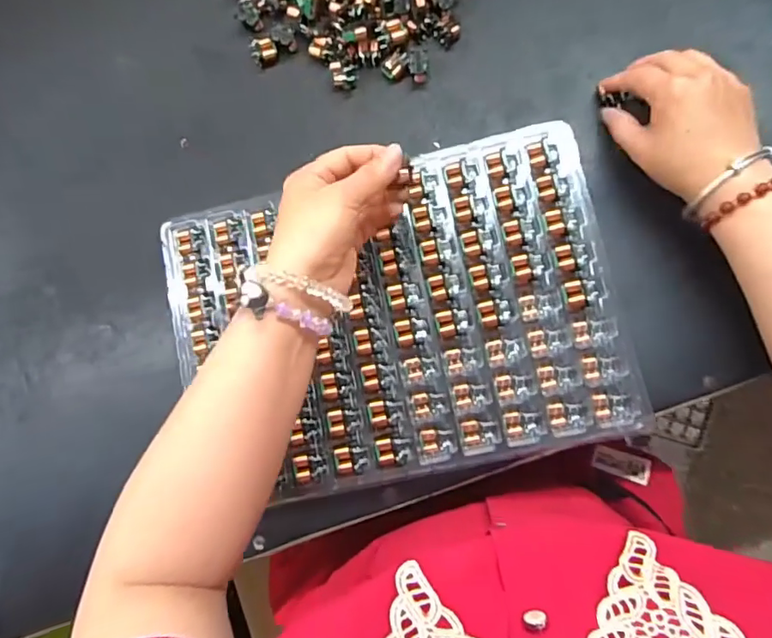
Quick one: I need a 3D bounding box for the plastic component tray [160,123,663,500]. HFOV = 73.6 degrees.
[{"bbox_3d":[0.002,0.000,0.396,0.329,0.018,0.237,-13,83,5],"label":"plastic component tray"}]

